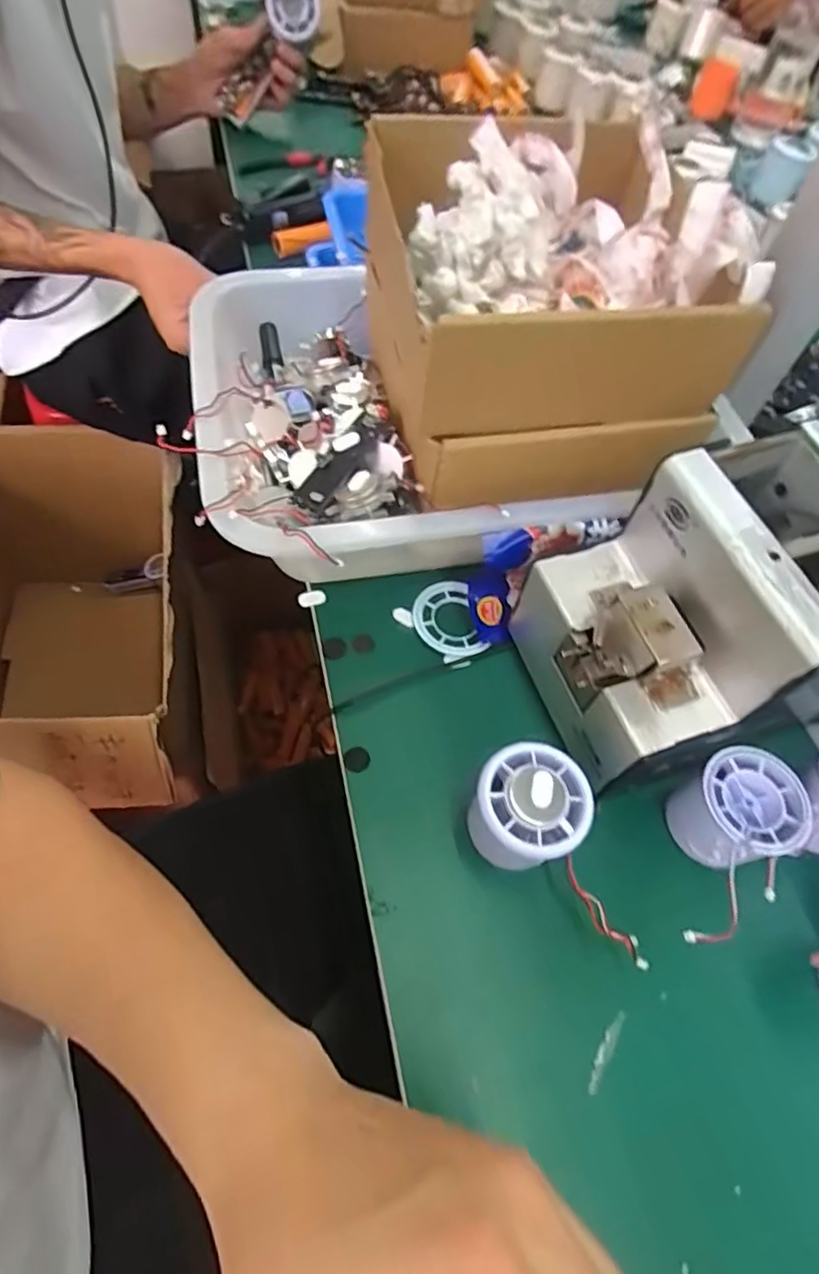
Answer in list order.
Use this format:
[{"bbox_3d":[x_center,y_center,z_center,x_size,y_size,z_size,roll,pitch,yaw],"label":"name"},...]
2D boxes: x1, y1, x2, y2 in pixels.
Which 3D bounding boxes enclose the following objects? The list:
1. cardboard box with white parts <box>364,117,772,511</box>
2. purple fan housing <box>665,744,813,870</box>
[{"bbox_3d":[0.078,-0.217,0.391,0.186,0.130,0.199,-9,62,-11],"label":"cardboard box with white parts"},{"bbox_3d":[0.180,0.097,0.345,0.059,0.048,0.055,-30,66,-18],"label":"purple fan housing"}]

